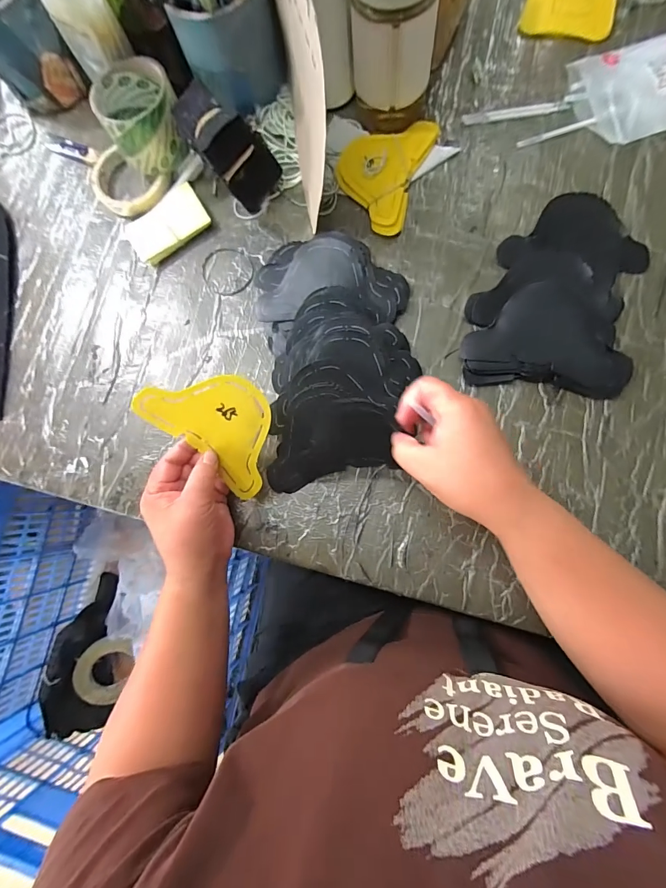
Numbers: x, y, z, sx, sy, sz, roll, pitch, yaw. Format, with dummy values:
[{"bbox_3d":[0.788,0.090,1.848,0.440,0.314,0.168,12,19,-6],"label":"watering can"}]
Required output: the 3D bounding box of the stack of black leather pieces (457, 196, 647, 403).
[{"bbox_3d":[0.228,-0.158,0.380,0.151,0.020,0.217,15,84,8],"label":"stack of black leather pieces"}]

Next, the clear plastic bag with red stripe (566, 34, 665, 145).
[{"bbox_3d":[0.356,-0.388,0.398,0.174,0.026,0.108,-15,81,4],"label":"clear plastic bag with red stripe"}]

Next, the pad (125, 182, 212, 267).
[{"bbox_3d":[-0.195,-0.258,0.442,0.094,0.013,0.062,-33,80,1],"label":"pad"}]

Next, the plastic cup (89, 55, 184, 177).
[{"bbox_3d":[-0.211,-0.367,0.429,0.082,0.074,0.093,-26,80,3],"label":"plastic cup"}]

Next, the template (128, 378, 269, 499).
[{"bbox_3d":[-0.100,-0.018,0.342,0.087,0.007,0.131,-43,107,8],"label":"template"}]

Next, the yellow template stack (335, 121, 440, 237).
[{"bbox_3d":[0.053,-0.313,0.425,0.095,0.018,0.139,22,85,9],"label":"yellow template stack"}]

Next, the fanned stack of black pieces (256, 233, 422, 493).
[{"bbox_3d":[0.005,-0.090,0.380,0.156,0.040,0.249,-6,82,6],"label":"fanned stack of black pieces"}]

